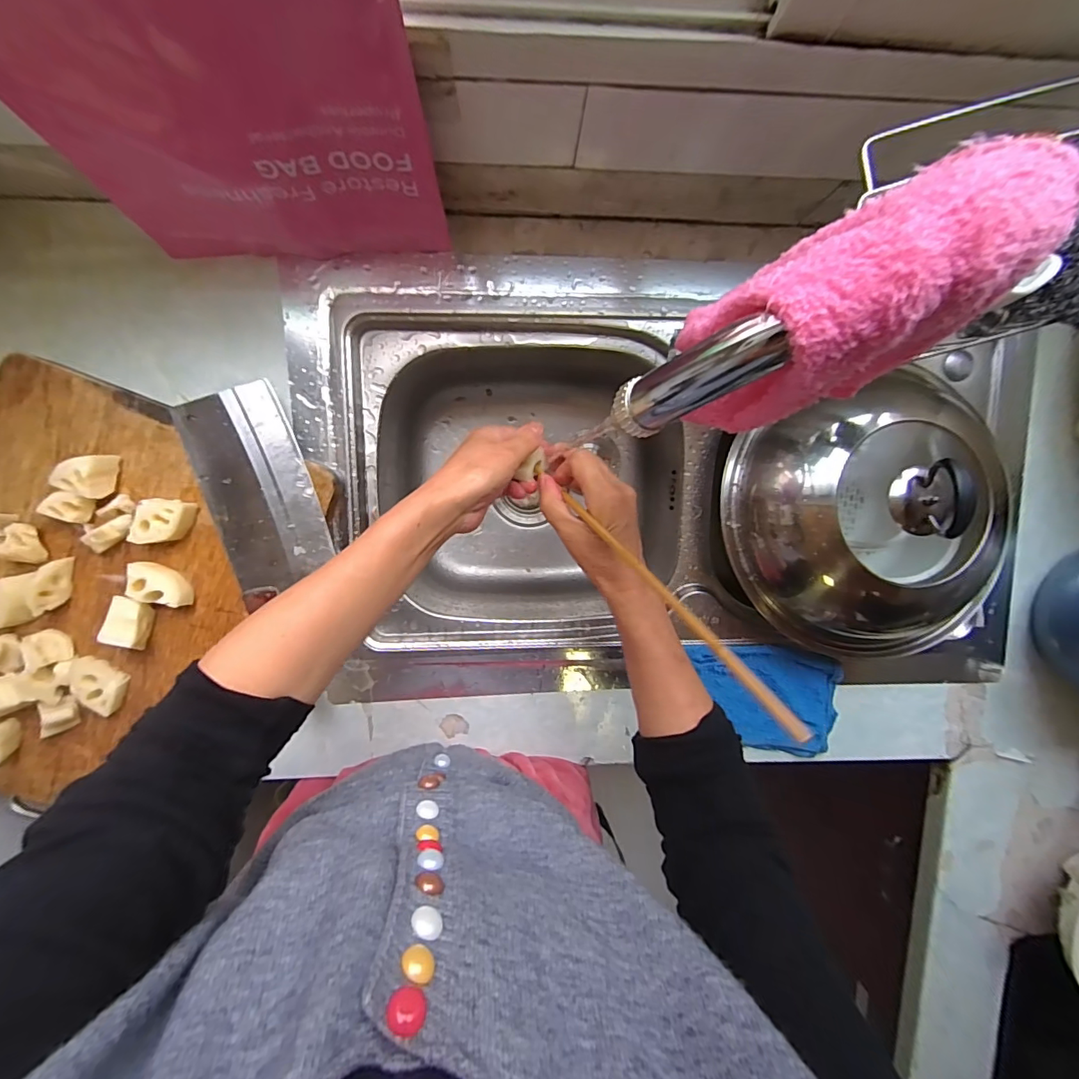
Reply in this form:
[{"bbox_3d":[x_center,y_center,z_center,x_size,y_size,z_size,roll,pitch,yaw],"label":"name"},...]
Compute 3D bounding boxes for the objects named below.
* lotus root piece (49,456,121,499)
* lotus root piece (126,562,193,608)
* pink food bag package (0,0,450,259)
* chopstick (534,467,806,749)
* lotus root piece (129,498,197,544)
[{"bbox_3d":[-0.405,-0.058,0.424,0.039,0.031,0.037,10,96,-4],"label":"lotus root piece"},{"bbox_3d":[-0.350,0.040,0.443,0.046,0.030,0.035,14,96,-4],"label":"lotus root piece"},{"bbox_3d":[-0.210,-0.288,0.308,0.257,0.299,0.017,-2,86,-3],"label":"pink food bag package"},{"bbox_3d":[0.071,0.020,0.346,0.009,0.289,0.007,-42,141,3],"label":"chopstick"},{"bbox_3d":[-0.344,-0.017,0.434,0.045,0.024,0.040,1,97,-3],"label":"lotus root piece"}]

